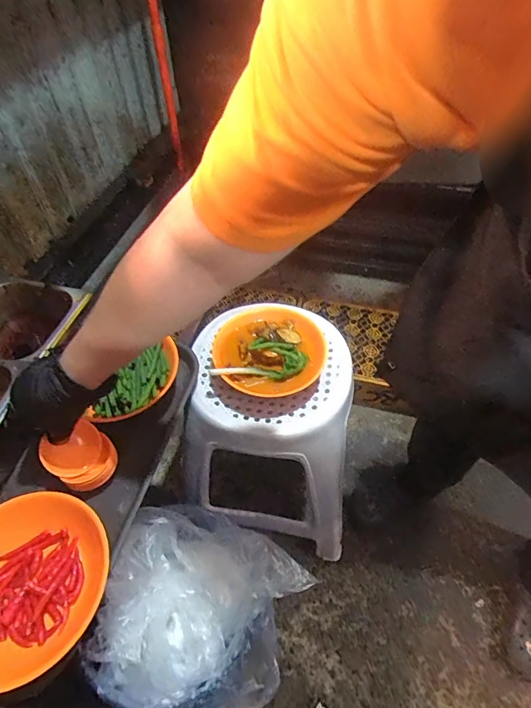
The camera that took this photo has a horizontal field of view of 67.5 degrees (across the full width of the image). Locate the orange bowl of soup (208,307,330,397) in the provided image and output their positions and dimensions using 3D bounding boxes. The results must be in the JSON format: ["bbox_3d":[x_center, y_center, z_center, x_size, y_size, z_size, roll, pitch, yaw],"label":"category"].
[{"bbox_3d":[0.007,-0.010,0.632,0.175,0.064,0.174,-1,55,1],"label":"orange bowl of soup"}]

